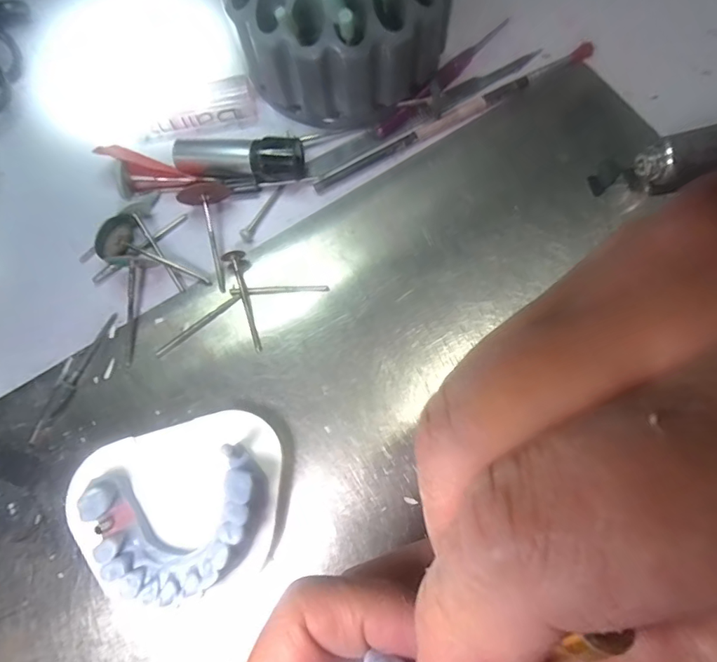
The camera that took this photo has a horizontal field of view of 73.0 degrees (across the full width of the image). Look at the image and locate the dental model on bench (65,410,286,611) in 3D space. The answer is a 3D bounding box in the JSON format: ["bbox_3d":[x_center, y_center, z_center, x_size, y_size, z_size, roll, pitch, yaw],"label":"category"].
[{"bbox_3d":[-0.063,0.063,0.177,0.072,0.031,0.060,-17,74,-3],"label":"dental model on bench"}]

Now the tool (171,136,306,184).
[{"bbox_3d":[-0.055,-0.079,0.226,0.061,0.020,0.015,4,74,3],"label":"tool"}]

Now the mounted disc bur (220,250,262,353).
[{"bbox_3d":[-0.049,-0.014,0.212,0.010,0.007,0.046,-20,74,-4],"label":"mounted disc bur"}]

